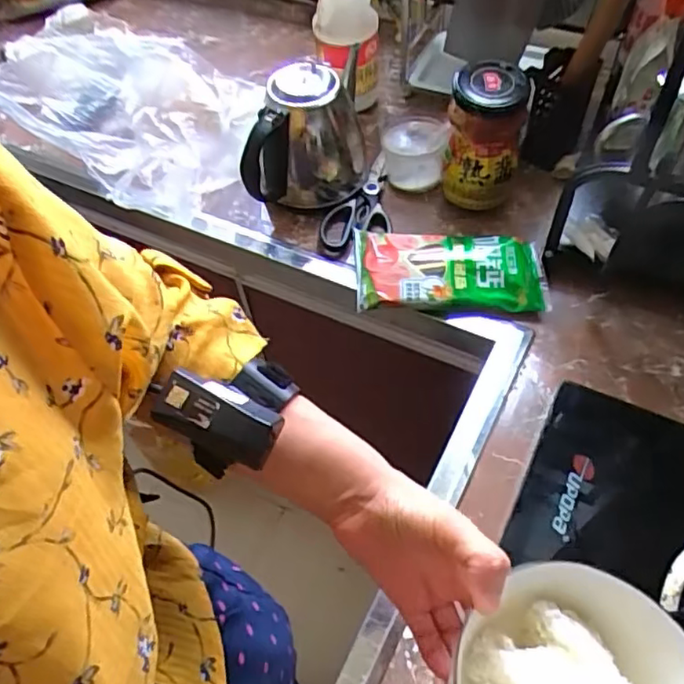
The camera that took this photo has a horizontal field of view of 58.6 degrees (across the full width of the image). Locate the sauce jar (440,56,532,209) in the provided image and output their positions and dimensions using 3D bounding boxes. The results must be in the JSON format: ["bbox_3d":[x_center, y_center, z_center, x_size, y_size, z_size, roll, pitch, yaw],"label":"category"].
[{"bbox_3d":[0.164,-0.238,0.706,0.082,0.138,0.082,8,57,10],"label":"sauce jar"}]

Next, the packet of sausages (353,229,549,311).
[{"bbox_3d":[0.121,-0.083,0.691,0.208,0.026,0.104,-2,55,3],"label":"packet of sausages"}]

